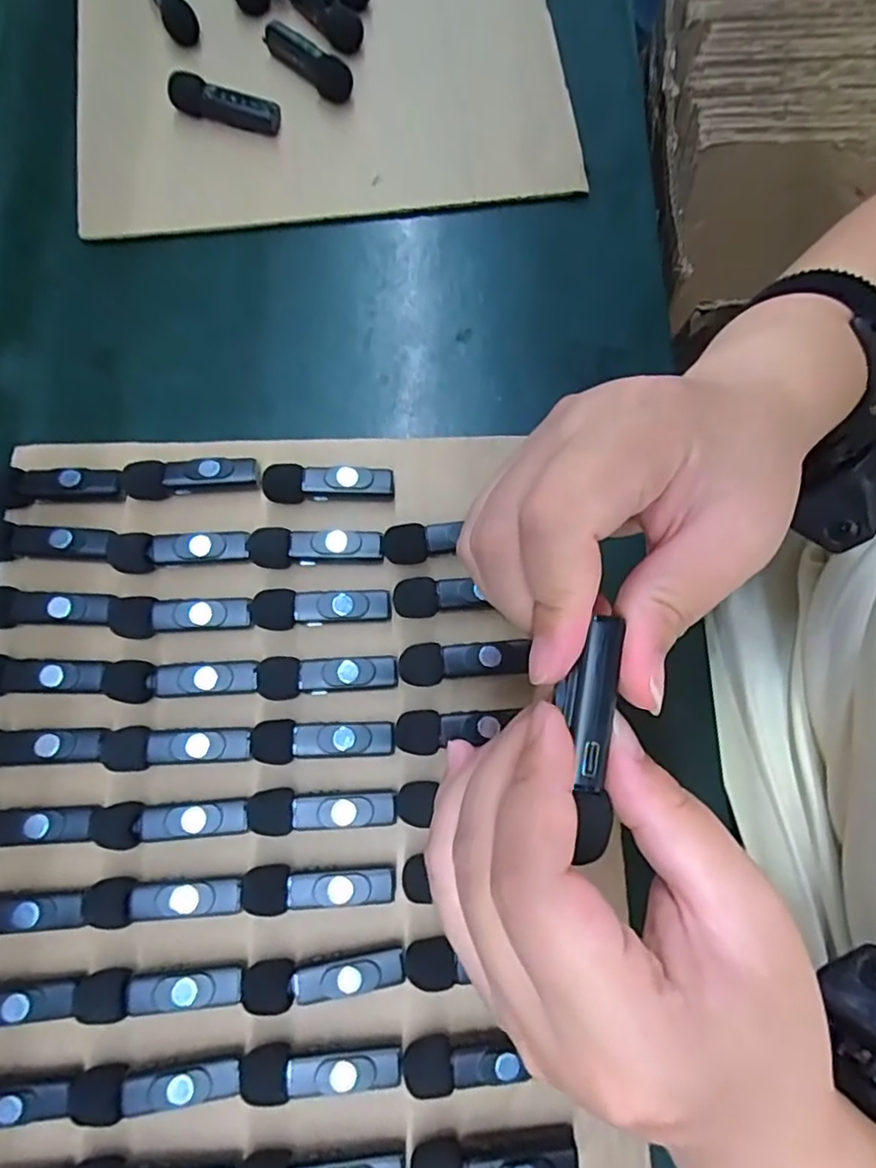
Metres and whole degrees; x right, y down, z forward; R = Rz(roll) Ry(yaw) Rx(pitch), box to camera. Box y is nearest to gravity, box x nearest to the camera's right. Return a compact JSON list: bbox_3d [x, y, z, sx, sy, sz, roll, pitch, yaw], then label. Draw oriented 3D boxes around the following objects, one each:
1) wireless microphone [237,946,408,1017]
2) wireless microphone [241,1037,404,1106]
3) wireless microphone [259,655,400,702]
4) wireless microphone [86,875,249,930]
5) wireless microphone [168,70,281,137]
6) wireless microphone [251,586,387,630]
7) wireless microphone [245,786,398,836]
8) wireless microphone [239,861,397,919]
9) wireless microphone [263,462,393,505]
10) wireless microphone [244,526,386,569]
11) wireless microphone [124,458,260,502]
[{"bbox_3d":[-0.048,0.165,0.261,0.066,0.017,0.016,-7,77,-3],"label":"wireless microphone"},{"bbox_3d":[-0.047,0.199,0.252,0.064,0.019,0.017,1,77,-1],"label":"wireless microphone"},{"bbox_3d":[-0.052,0.043,0.289,0.064,0.016,0.019,-3,77,-2],"label":"wireless microphone"},{"bbox_3d":[-0.117,0.134,0.266,0.065,0.016,0.017,-5,77,-2],"label":"wireless microphone"},{"bbox_3d":[-0.125,-0.282,0.364,0.063,0.018,0.016,17,77,3],"label":"wireless microphone"},{"bbox_3d":[-0.056,0.012,0.297,0.065,0.013,0.020,2,77,0],"label":"wireless microphone"},{"bbox_3d":[-0.052,0.101,0.276,0.064,0.014,0.019,2,77,0],"label":"wireless microphone"},{"bbox_3d":[-0.052,0.131,0.268,0.065,0.018,0.018,-3,77,-2],"label":"wireless microphone"},{"bbox_3d":[-0.055,-0.051,0.313,0.063,0.017,0.019,-2,77,-1],"label":"wireless microphone"},{"bbox_3d":[-0.060,-0.017,0.302,0.065,0.014,0.019,2,77,0],"label":"wireless microphone"},{"bbox_3d":[-0.124,-0.053,0.311,0.065,0.014,0.019,-3,77,-2],"label":"wireless microphone"}]

